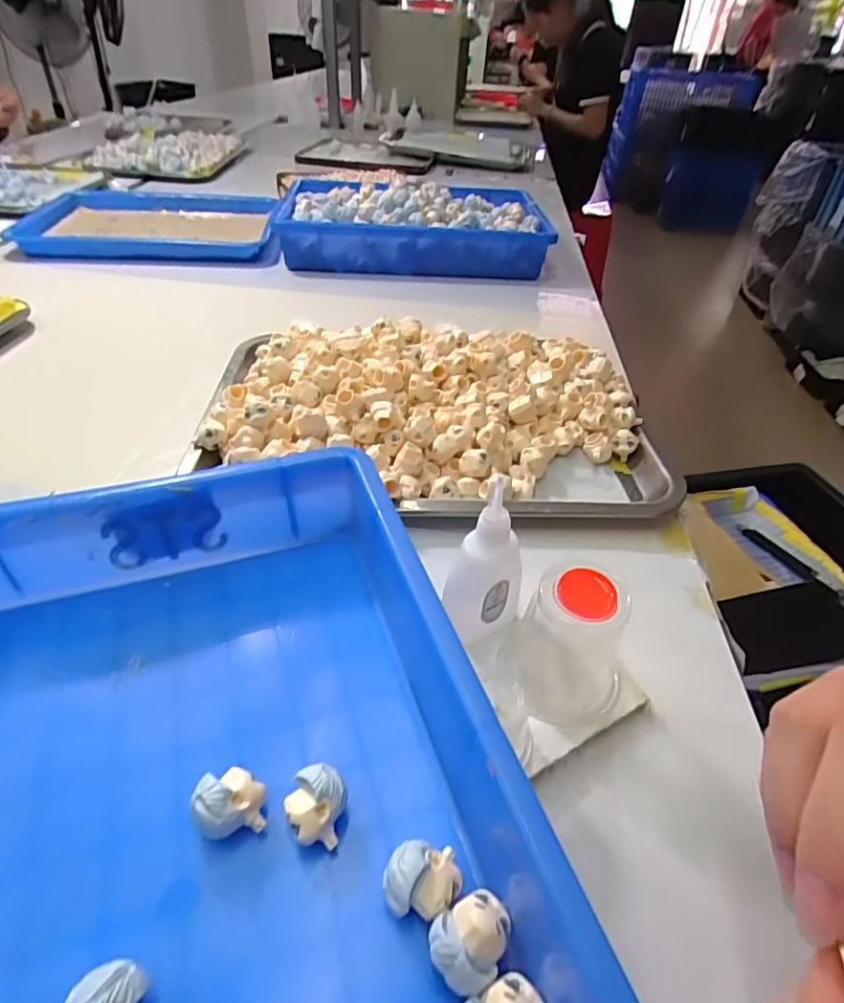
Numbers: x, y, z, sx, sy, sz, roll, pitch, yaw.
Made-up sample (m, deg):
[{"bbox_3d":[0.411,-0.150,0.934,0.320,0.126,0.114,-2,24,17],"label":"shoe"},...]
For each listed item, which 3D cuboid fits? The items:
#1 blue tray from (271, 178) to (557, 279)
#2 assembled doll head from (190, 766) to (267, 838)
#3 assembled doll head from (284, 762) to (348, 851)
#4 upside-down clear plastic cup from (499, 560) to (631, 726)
[{"bbox_3d":[-0.013,-0.395,0.781,0.354,0.073,0.222,3,41,-4],"label":"blue tray"},{"bbox_3d":[-0.076,0.121,0.217,0.026,0.024,0.022,-13,44,-22],"label":"assembled doll head"},{"bbox_3d":[-0.042,0.123,0.220,0.022,0.024,0.025,12,41,6],"label":"assembled doll head"},{"bbox_3d":[0.071,0.065,0.259,0.058,0.073,0.055,4,40,-3],"label":"upside-down clear plastic cup"}]

